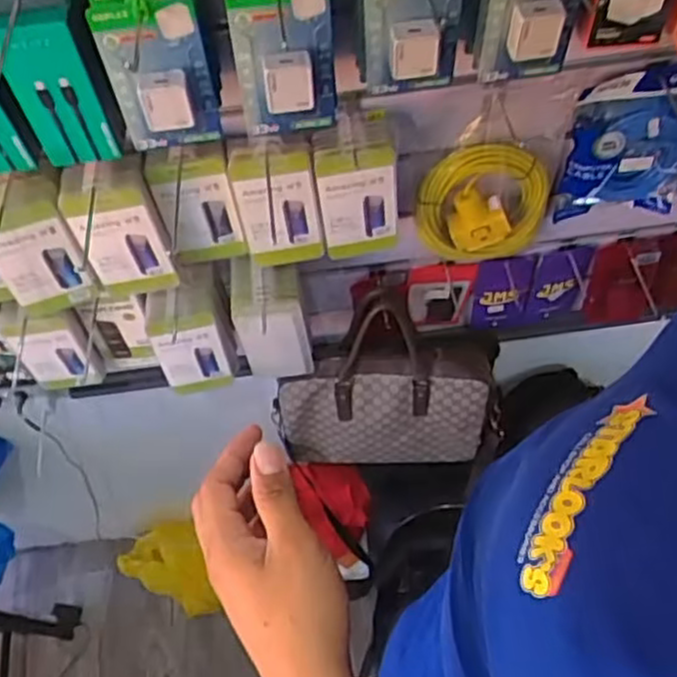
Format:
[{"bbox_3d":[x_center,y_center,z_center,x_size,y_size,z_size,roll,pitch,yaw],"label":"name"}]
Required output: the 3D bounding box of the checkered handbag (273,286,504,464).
[{"bbox_3d":[0.086,0.081,1.211,0.358,0.362,0.137,-4,57,2],"label":"checkered handbag"}]

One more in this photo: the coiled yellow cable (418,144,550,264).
[{"bbox_3d":[0.184,-0.172,0.928,0.165,0.181,0.041,1,58,5],"label":"coiled yellow cable"}]

